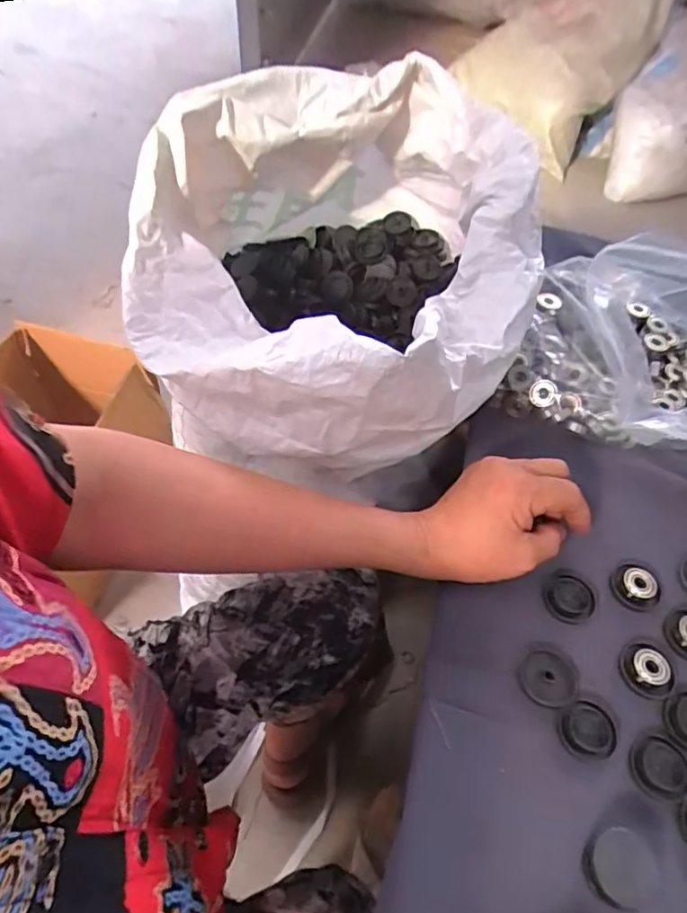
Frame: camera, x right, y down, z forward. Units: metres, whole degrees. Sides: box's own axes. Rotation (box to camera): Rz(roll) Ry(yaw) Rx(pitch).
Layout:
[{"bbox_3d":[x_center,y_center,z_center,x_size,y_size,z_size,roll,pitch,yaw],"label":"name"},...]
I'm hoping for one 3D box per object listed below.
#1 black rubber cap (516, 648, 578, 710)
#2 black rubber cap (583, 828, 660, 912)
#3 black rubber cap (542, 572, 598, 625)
[{"bbox_3d":[0.127,0.136,0.350,0.033,0.004,0.034,3,54,-4],"label":"black rubber cap"},{"bbox_3d":[0.142,0.211,0.290,0.034,0.009,0.032,3,54,-4],"label":"black rubber cap"},{"bbox_3d":[0.152,0.094,0.380,0.033,0.006,0.037,21,55,10],"label":"black rubber cap"}]

